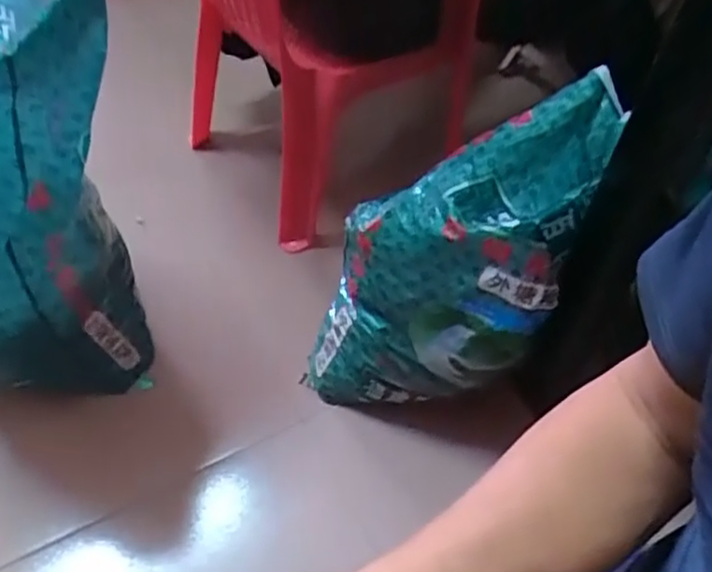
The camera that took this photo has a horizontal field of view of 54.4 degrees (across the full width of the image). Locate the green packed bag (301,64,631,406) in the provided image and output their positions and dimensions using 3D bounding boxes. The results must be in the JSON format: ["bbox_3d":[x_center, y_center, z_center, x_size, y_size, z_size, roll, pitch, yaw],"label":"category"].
[{"bbox_3d":[0.121,-0.018,0.867,0.167,0.564,0.245,11,36,-51],"label":"green packed bag"}]

